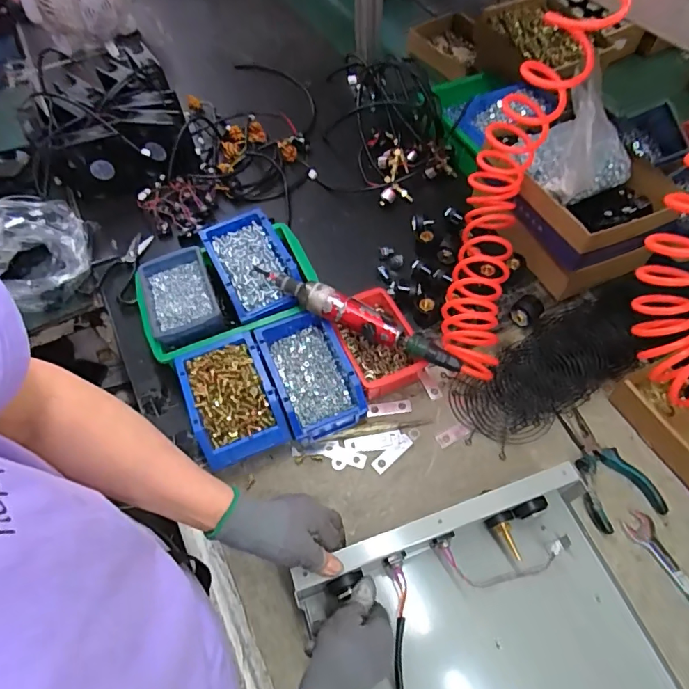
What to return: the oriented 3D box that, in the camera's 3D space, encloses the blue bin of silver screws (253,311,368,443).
[{"bbox_3d":[-0.046,0.038,0.642,0.103,0.058,0.161,-22,59,-10],"label":"blue bin of silver screws"}]

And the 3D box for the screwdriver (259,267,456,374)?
[{"bbox_3d":[0.011,-0.039,0.634,0.303,0.046,0.046,24,62,17],"label":"screwdriver"}]

